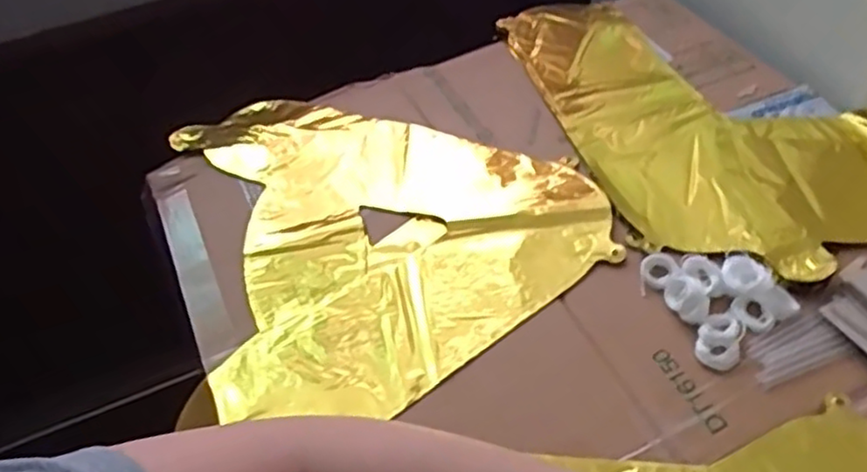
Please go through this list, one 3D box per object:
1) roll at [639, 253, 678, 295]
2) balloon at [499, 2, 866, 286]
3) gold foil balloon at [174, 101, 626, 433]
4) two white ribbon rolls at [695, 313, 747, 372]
[{"bbox_3d":[0.161,0.027,0.498,0.024,0.011,0.032,2,50,8],"label":"roll"},{"bbox_3d":[0.244,-0.118,0.621,0.256,0.025,0.387,-15,49,-7],"label":"balloon"},{"bbox_3d":[-0.036,-0.019,0.567,0.317,0.020,0.330,-11,49,-3],"label":"gold foil balloon"},{"bbox_3d":[0.191,0.069,0.462,0.028,0.011,0.042,18,53,20],"label":"two white ribbon rolls"}]

